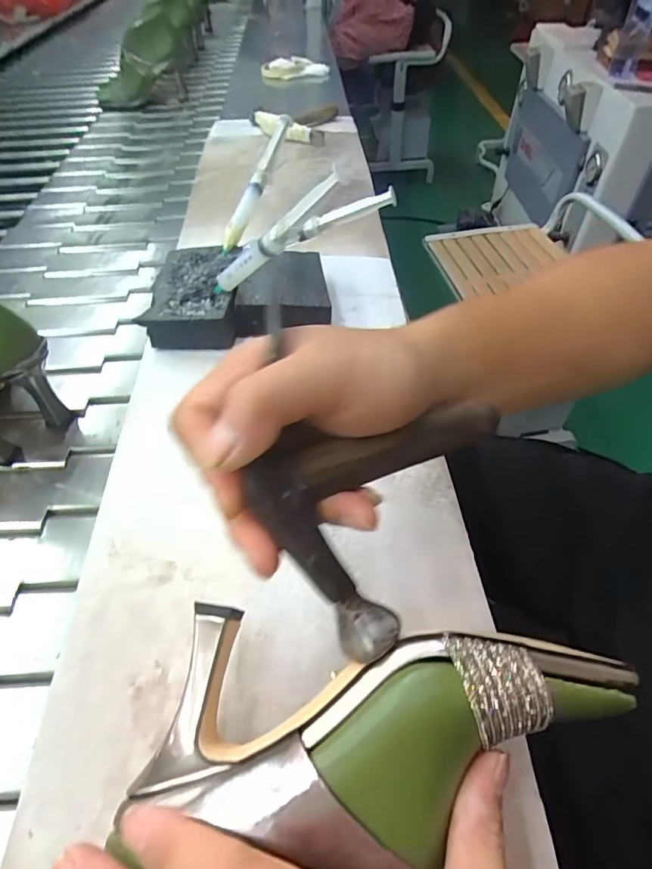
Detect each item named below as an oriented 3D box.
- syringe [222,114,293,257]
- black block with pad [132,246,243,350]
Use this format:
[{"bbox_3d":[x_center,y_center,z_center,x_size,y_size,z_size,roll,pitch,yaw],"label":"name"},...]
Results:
[{"bbox_3d":[-0.070,-0.265,0.488,0.020,0.022,0.174,16,77,16],"label":"syringe"},{"bbox_3d":[-0.124,-0.133,0.448,0.081,0.032,0.126,-5,50,-1],"label":"black block with pad"}]

